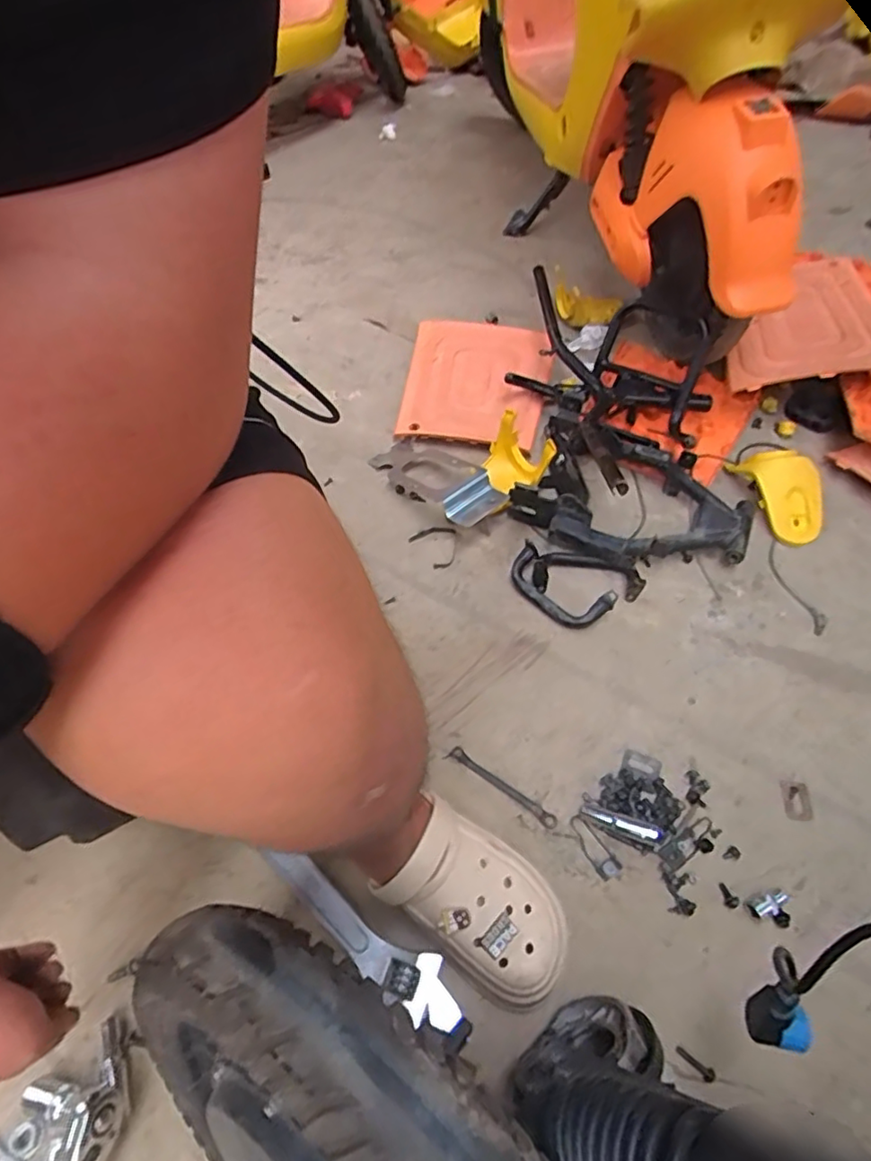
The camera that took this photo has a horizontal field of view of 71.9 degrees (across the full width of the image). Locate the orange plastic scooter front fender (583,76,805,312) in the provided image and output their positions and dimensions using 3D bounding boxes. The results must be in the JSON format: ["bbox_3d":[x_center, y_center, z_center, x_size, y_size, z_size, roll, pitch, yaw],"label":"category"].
[{"bbox_3d":[0.374,-0.567,0.877,0.166,0.222,0.421,-4,54,-2],"label":"orange plastic scooter front fender"}]

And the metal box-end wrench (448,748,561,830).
[{"bbox_3d":[0.077,0.235,0.687,0.138,0.006,0.016,32,61,24],"label":"metal box-end wrench"}]

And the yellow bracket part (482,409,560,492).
[{"bbox_3d":[0.125,-0.189,0.934,0.049,0.108,0.112,-34,59,-21],"label":"yellow bracket part"}]

